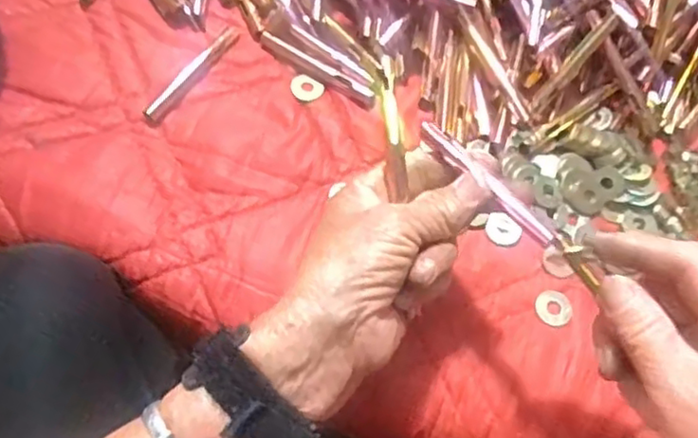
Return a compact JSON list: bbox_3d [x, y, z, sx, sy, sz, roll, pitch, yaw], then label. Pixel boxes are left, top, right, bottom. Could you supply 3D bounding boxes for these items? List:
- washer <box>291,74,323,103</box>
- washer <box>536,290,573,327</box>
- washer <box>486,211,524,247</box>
[{"bbox_3d":[-0.029,-0.088,0.444,0.022,0.005,0.019,31,70,9],"label":"washer"},{"bbox_3d":[0.121,0.053,0.388,0.021,0.004,0.021,1,68,-3],"label":"washer"},{"bbox_3d":[0.096,0.007,0.407,0.022,0.004,0.019,33,70,10],"label":"washer"}]

